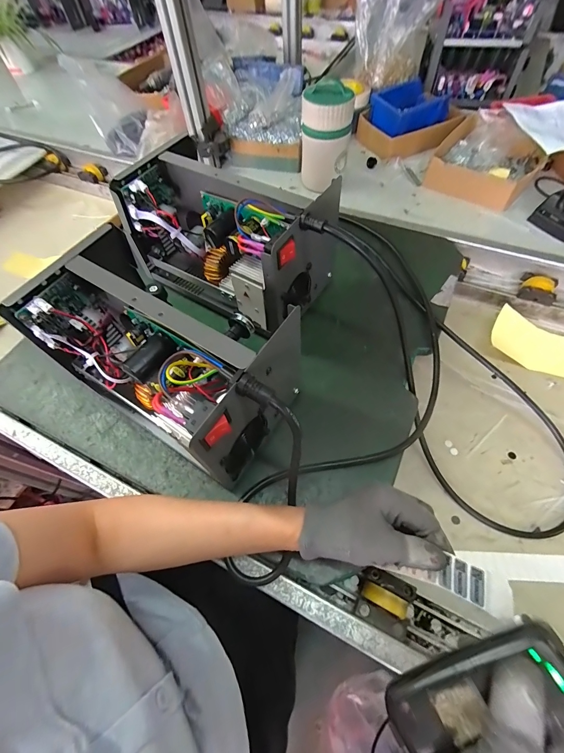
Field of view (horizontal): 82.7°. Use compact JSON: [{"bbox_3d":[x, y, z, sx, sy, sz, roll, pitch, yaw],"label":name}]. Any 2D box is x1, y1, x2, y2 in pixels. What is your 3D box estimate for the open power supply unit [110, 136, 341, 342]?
[{"bbox_3d":[-0.069,-0.191,0.459,0.297,0.169,0.146,29,66,18],"label":"open power supply unit"}]

